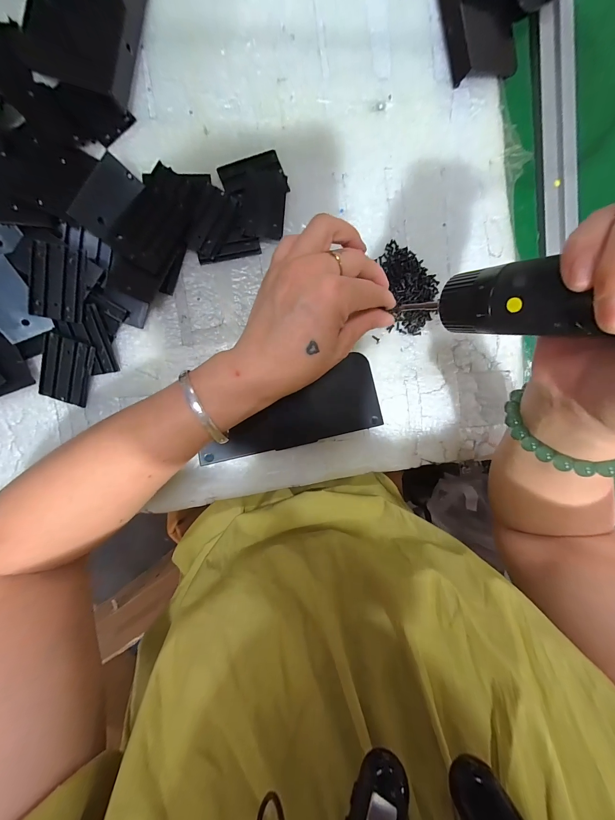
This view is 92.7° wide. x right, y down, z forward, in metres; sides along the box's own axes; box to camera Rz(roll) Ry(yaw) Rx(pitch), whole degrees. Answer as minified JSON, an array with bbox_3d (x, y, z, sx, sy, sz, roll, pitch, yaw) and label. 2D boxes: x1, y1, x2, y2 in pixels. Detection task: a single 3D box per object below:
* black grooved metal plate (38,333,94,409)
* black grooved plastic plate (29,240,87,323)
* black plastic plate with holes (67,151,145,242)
[{"bbox_3d":[-0.198,-0.032,0.240,0.035,0.006,0.053,16,107,-20],"label":"black grooved metal plate"},{"bbox_3d":[-0.190,-0.097,0.223,0.035,0.010,0.054,8,92,-9],"label":"black grooved plastic plate"},{"bbox_3d":[-0.152,-0.162,0.224,0.027,0.005,0.056,37,78,-53],"label":"black plastic plate with holes"}]

